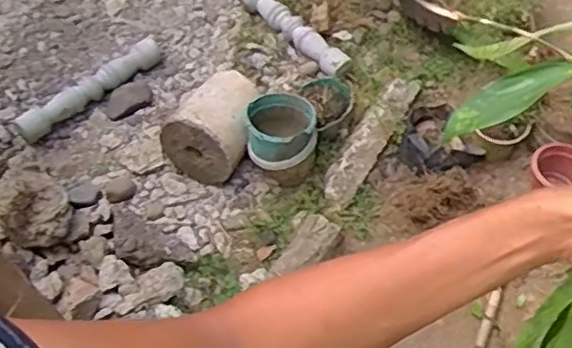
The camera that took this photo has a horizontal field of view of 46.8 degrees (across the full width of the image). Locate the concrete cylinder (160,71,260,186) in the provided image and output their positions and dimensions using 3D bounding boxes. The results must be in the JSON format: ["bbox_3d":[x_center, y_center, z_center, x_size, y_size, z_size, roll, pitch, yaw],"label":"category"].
[{"bbox_3d":[-0.173,-0.135,1.703,0.207,0.203,0.259,15,59,14],"label":"concrete cylinder"}]

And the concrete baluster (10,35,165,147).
[{"bbox_3d":[-0.544,-0.240,1.868,0.090,0.075,0.465,38,66,25],"label":"concrete baluster"}]

